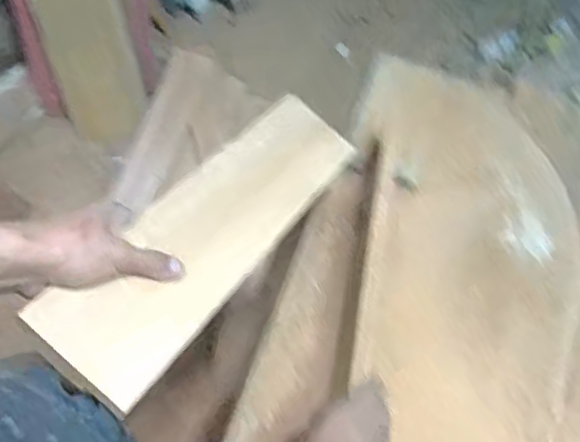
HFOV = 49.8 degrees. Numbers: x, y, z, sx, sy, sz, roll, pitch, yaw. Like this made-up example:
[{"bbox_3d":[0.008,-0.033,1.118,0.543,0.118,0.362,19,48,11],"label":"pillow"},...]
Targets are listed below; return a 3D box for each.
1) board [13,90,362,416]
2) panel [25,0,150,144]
[{"bbox_3d":[-0.061,-0.004,0.613,0.110,0.011,0.426,41,43,1],"label":"board"},{"bbox_3d":[-0.513,-0.519,1.492,0.208,0.659,0.038,-19,44,-11],"label":"panel"}]

